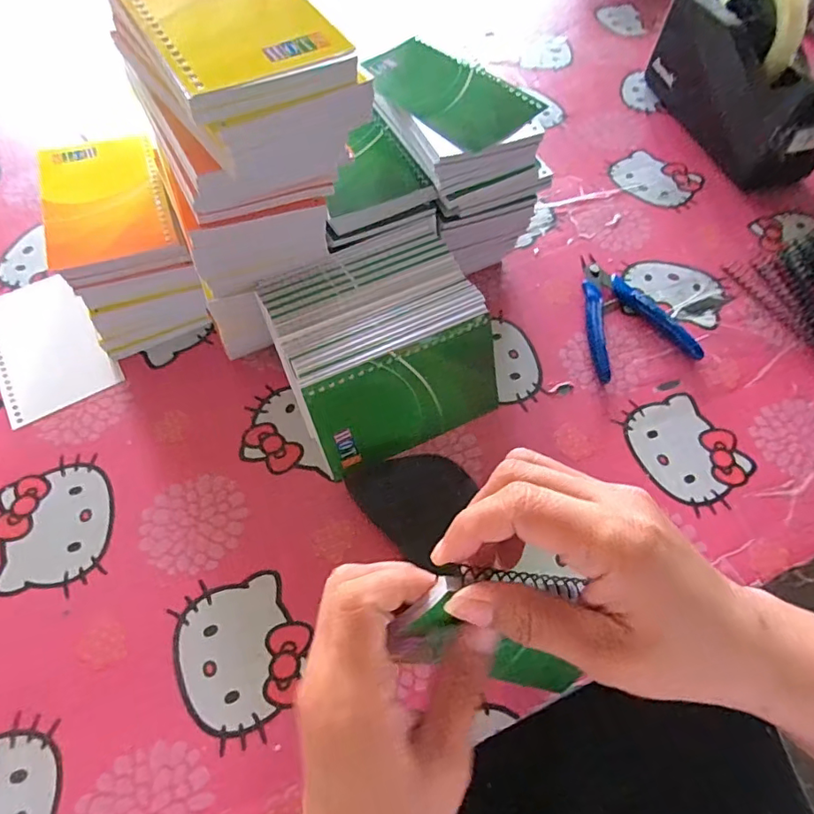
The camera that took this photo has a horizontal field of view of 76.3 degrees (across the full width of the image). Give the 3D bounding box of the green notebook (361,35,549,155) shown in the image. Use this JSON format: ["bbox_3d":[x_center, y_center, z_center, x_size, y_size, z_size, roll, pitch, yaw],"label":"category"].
[{"bbox_3d":[0.027,-0.228,0.372,0.075,0.006,0.126,-40,68,-20],"label":"green notebook"}]

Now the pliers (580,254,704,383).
[{"bbox_3d":[0.170,-0.078,0.417,0.083,0.013,0.114,-13,62,-8],"label":"pliers"}]

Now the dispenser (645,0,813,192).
[{"bbox_3d":[0.324,-0.321,0.494,0.067,0.119,0.200,-16,62,-10],"label":"dispenser"}]

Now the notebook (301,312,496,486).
[{"bbox_3d":[0.003,-0.005,0.340,0.127,0.076,0.005,-25,38,-14],"label":"notebook"}]

